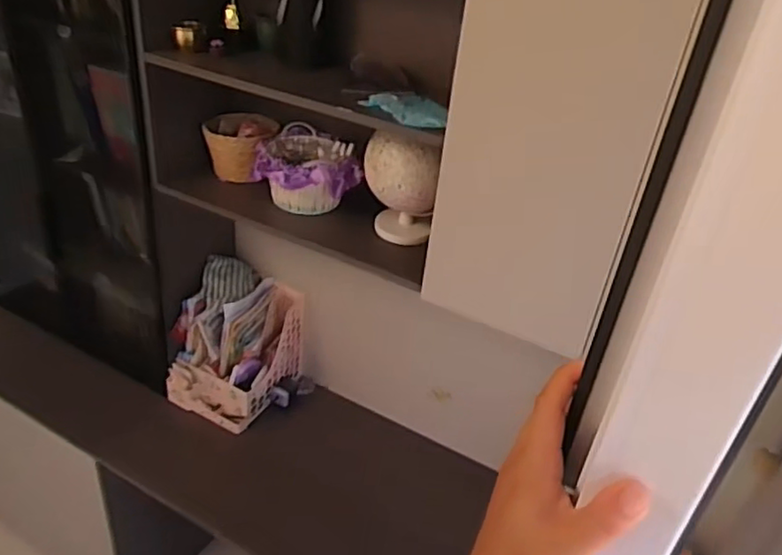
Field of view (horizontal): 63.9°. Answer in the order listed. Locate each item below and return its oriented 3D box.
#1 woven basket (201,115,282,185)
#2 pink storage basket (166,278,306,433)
[{"bbox_3d":[-0.351,-0.301,1.476,0.167,0.121,0.145,-1,33,-13],"label":"woven basket"},{"bbox_3d":[-0.434,0.207,1.814,0.281,0.344,0.306,17,33,16],"label":"pink storage basket"}]

